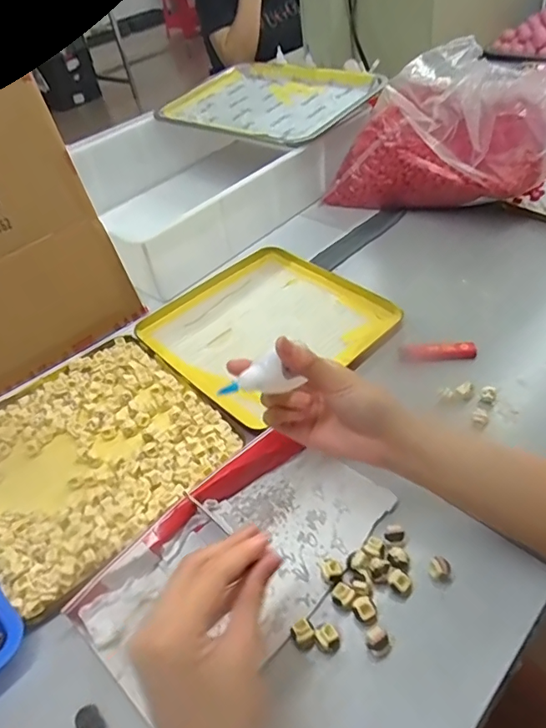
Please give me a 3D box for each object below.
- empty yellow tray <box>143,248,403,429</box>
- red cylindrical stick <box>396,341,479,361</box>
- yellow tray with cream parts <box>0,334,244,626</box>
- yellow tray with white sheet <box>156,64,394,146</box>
[{"bbox_3d":[-0.015,-0.050,0.607,0.234,0.027,0.249,-37,50,-26],"label":"empty yellow tray"},{"bbox_3d":[0.177,-0.015,0.542,0.079,0.016,0.016,-1,45,9],"label":"red cylindrical stick"},{"bbox_3d":[-0.183,0.080,0.488,0.233,0.022,0.236,-37,50,-25],"label":"yellow tray with cream parts"},{"bbox_3d":[-0.019,-0.463,0.881,0.381,0.038,0.271,27,55,32],"label":"yellow tray with white sheet"}]

